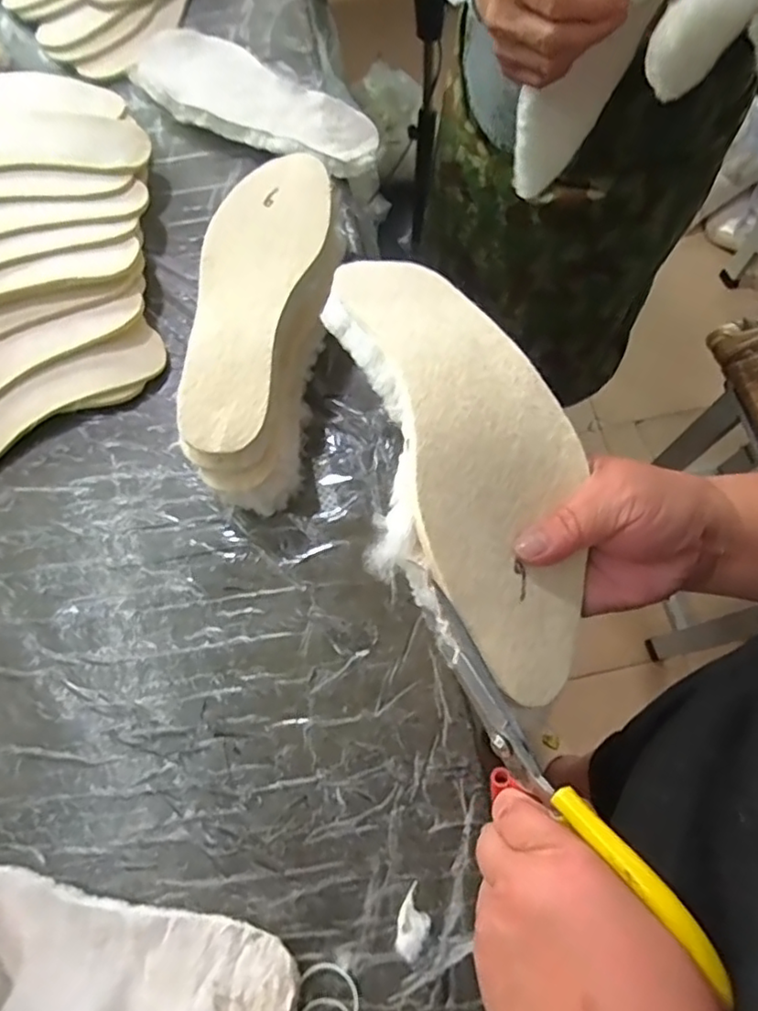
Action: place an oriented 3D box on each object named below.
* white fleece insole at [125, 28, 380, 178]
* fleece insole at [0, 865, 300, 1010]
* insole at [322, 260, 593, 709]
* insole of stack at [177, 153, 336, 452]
[{"bbox_3d":[-0.133,-0.401,0.613,0.271,0.023,0.095,33,74,11],"label":"white fleece insole"},{"bbox_3d":[-0.173,0.299,0.383,0.237,0.051,0.094,9,71,3],"label":"fleece insole"},{"bbox_3d":[0.039,-0.034,0.303,0.102,0.050,0.243,-14,71,-5],"label":"insole"},{"bbox_3d":[-0.101,-0.168,0.473,0.089,0.014,0.262,13,71,4],"label":"insole of stack"}]

